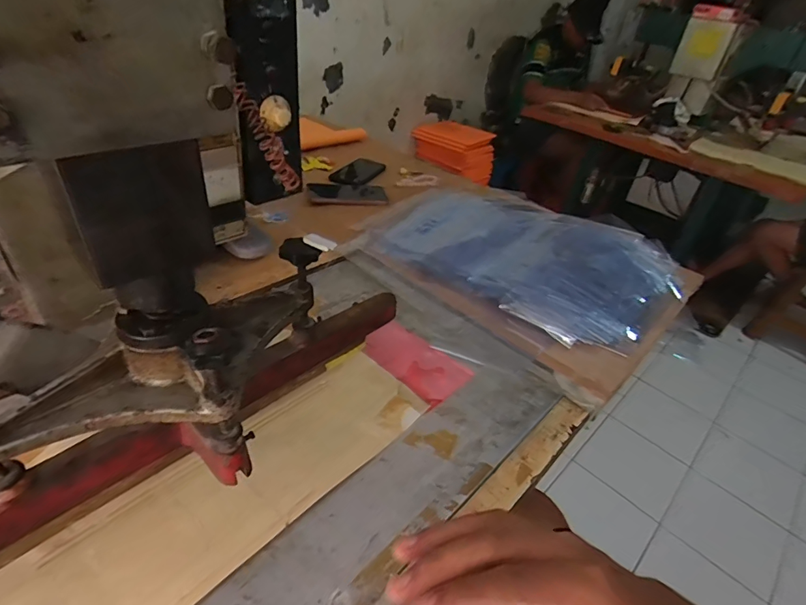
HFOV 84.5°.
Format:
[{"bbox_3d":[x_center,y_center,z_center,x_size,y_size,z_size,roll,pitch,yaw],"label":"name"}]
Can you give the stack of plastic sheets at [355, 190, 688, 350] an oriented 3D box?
[{"bbox_3d":[0.212,-0.105,0.798,0.499,0.040,0.390,29,42,27],"label":"stack of plastic sheets"}]

